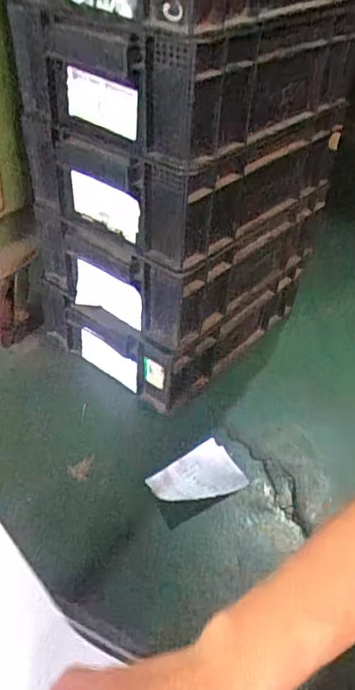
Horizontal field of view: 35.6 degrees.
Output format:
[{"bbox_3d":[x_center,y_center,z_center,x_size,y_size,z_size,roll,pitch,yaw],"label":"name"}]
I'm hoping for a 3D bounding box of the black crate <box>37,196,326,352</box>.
[{"bbox_3d":[0.012,-0.142,0.762,0.225,0.114,0.342,33,40,26],"label":"black crate"}]

